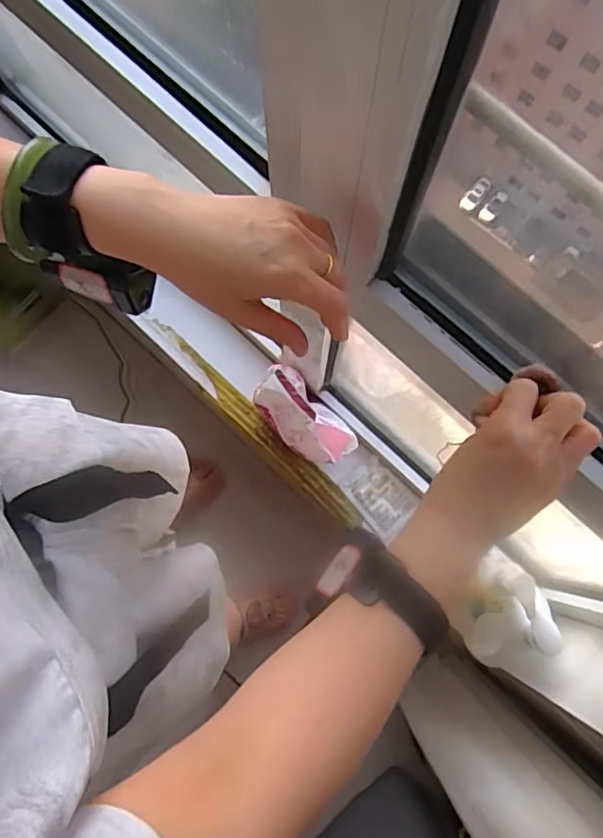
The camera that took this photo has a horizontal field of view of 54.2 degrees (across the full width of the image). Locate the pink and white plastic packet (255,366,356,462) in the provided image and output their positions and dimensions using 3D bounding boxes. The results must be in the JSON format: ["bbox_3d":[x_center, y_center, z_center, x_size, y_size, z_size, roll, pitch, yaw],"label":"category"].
[{"bbox_3d":[0.000,-0.005,0.909,0.081,0.174,0.186,-42,83,-7],"label":"pink and white plastic packet"}]

